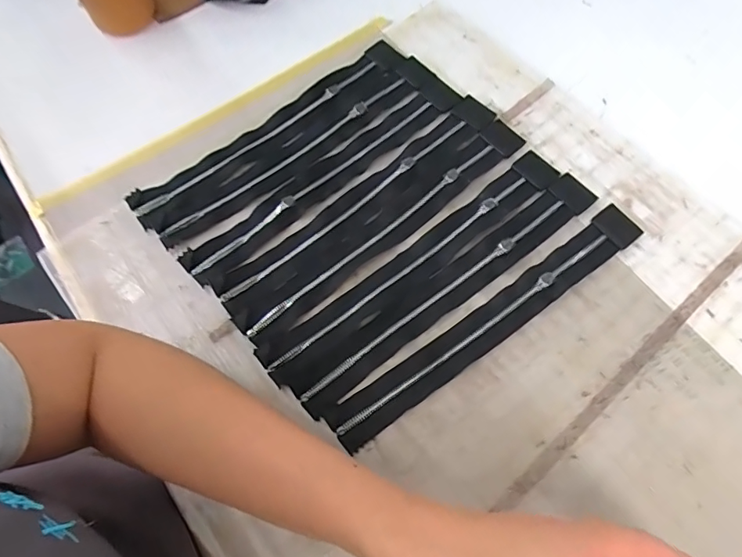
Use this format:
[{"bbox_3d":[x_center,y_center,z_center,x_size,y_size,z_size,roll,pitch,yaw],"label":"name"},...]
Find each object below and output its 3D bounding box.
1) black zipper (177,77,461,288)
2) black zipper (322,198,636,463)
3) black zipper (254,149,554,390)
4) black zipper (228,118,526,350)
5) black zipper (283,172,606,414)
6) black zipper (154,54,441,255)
[{"bbox_3d":[-0.036,-0.091,0.422,0.281,0.009,0.035,-39,71,-11],"label":"black zipper"},{"bbox_3d":[0.095,0.031,0.369,0.289,0.005,0.033,-35,70,-10],"label":"black zipper"},{"bbox_3d":[0.039,-0.017,0.387,0.290,0.010,0.033,-37,70,-11],"label":"black zipper"},{"bbox_3d":[0.016,-0.046,0.401,0.290,0.009,0.036,-38,70,-11],"label":"black zipper"},{"bbox_3d":[0.065,0.004,0.379,0.289,0.007,0.033,-37,70,-11],"label":"black zipper"},{"bbox_3d":[-0.061,-0.119,0.435,0.286,0.008,0.038,-38,70,-11],"label":"black zipper"}]

